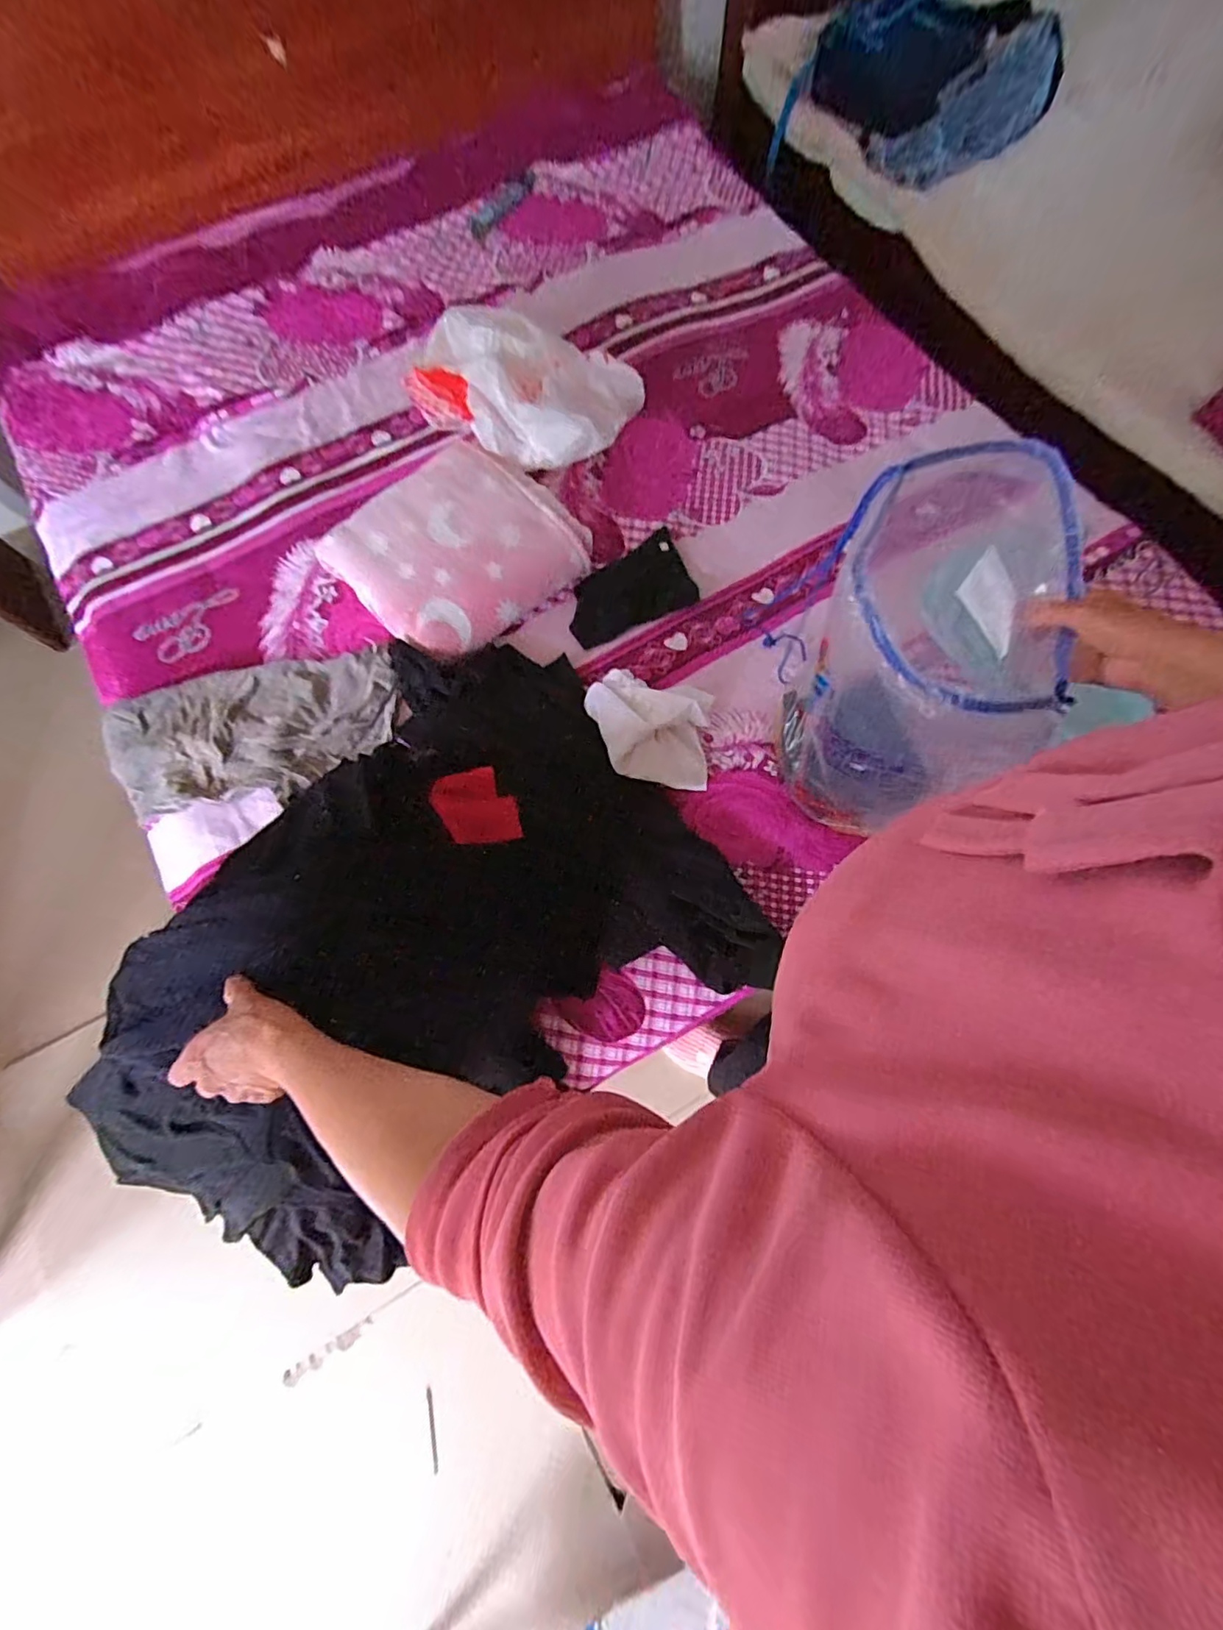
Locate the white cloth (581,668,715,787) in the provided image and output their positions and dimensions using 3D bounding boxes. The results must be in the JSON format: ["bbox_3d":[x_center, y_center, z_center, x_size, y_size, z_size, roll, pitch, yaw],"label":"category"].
[{"bbox_3d":[0.058,-0.143,0.926,0.209,0.063,0.180,10,72,3],"label":"white cloth"}]

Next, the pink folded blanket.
[{"bbox_3d":[-0.263,-0.456,1.001,0.371,0.122,0.308,-42,76,-12],"label":"pink folded blanket"}]

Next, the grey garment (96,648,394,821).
[{"bbox_3d":[-0.606,-0.139,0.975,0.498,0.052,0.254,-10,72,-3],"label":"grey garment"}]

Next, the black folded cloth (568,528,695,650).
[{"bbox_3d":[0.031,-0.404,1.037,0.244,0.021,0.144,-31,74,-10],"label":"black folded cloth"}]

